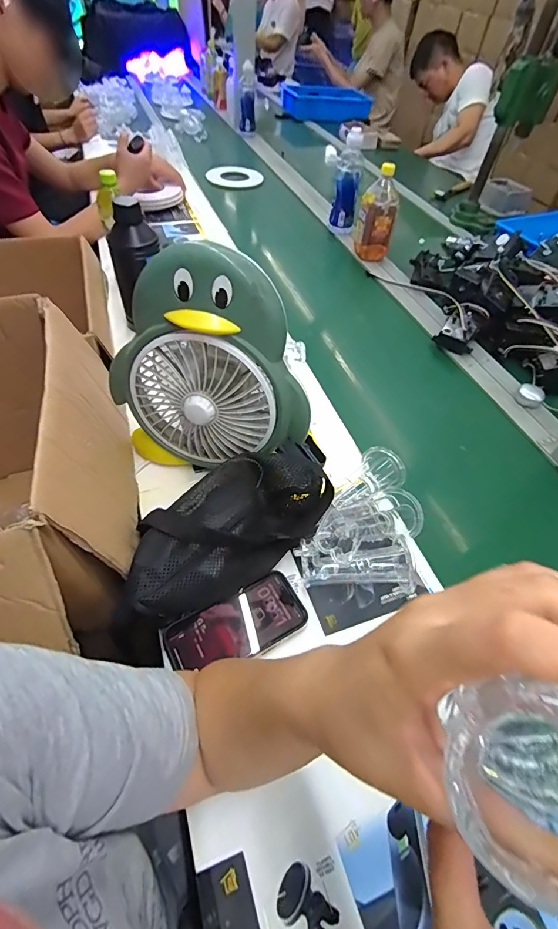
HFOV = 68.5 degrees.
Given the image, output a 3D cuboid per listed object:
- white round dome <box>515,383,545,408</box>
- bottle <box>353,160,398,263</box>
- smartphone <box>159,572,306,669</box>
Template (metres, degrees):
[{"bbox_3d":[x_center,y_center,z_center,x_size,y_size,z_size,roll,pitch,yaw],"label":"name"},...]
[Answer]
[{"bbox_3d":[0.452,-0.123,0.740,0.044,0.024,0.037,37,58,23],"label":"white round dome"},{"bbox_3d":[0.242,-0.608,1.009,0.074,0.186,0.069,-8,52,-11],"label":"bottle"},{"bbox_3d":[-0.045,0.178,0.449,0.148,0.015,0.074,-23,57,-21],"label":"smartphone"}]

